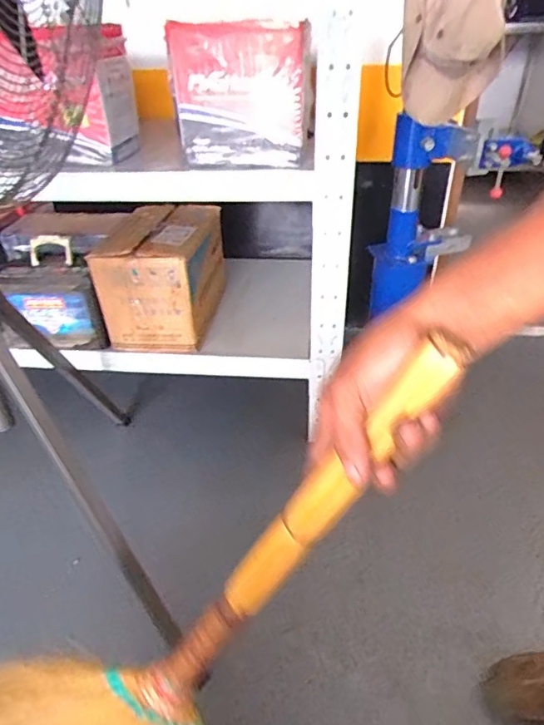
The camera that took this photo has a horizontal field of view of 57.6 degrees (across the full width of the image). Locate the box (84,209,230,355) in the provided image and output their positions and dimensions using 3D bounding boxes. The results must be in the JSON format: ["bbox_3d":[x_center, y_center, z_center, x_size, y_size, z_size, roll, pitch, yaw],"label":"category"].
[{"bbox_3d":[-0.302,-0.242,1.336,0.282,0.260,0.362,1,36,6],"label":"box"}]

